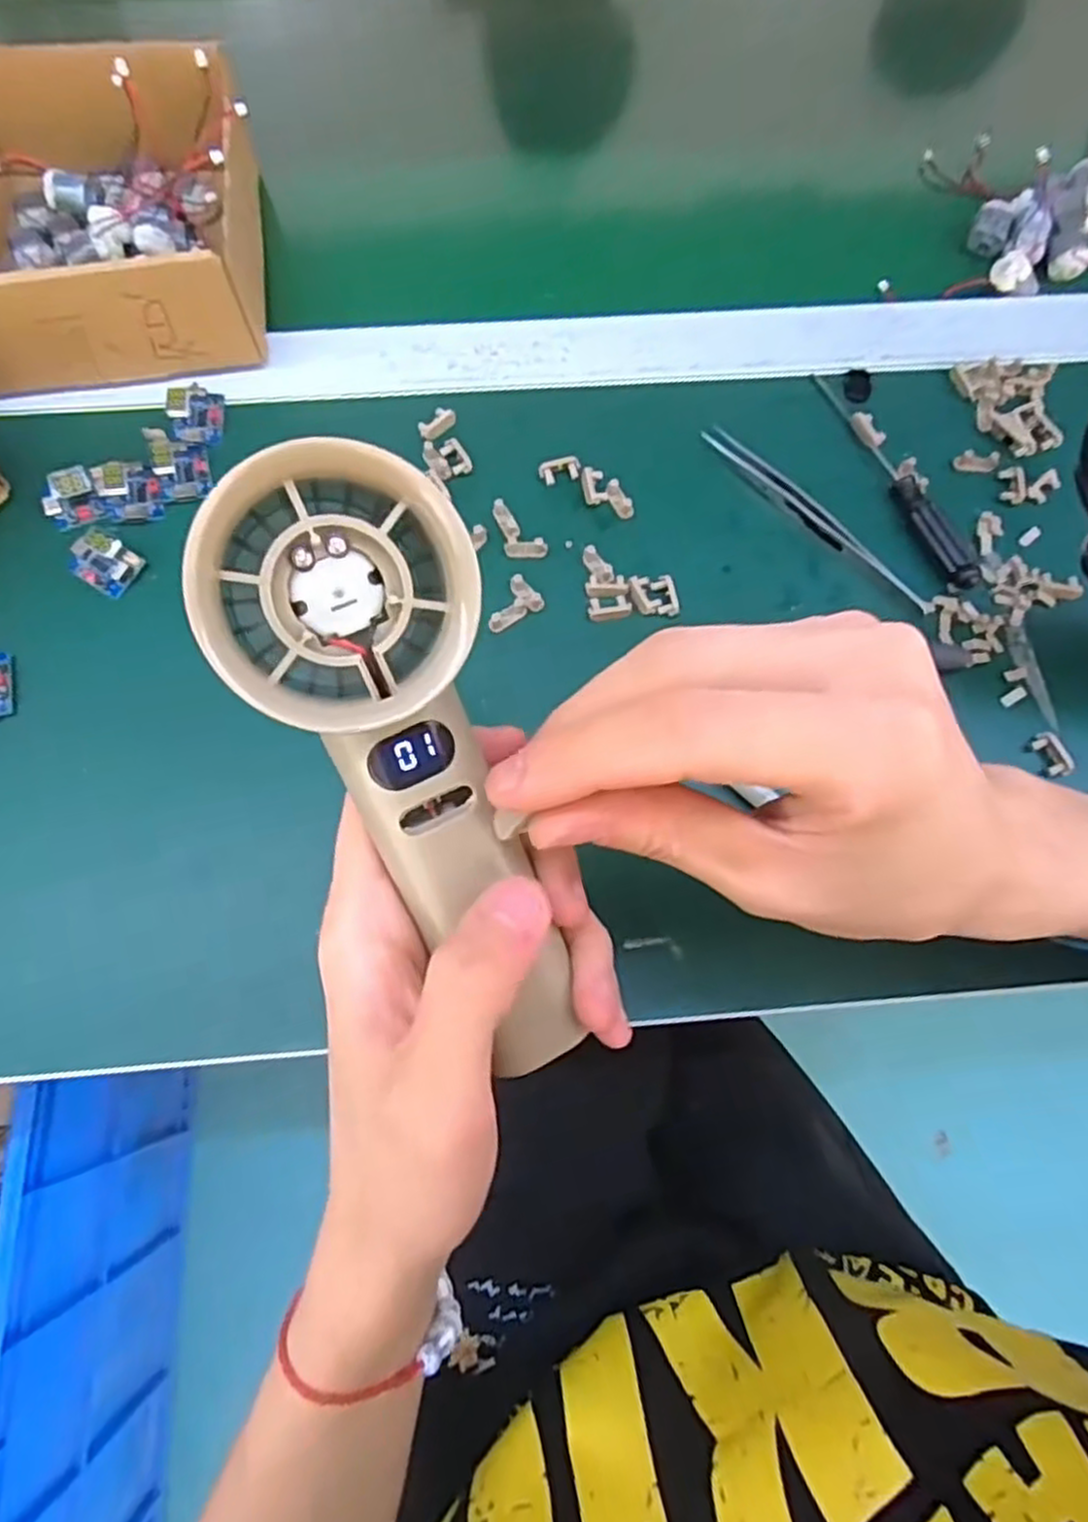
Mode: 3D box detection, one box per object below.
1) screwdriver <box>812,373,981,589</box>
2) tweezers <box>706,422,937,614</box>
[{"bbox_3d":[0.165,-0.136,0.356,0.018,0.010,0.130,-24,75,-9],"label":"screwdriver"},{"bbox_3d":[0.125,-0.113,0.347,0.013,0.009,0.132,-42,78,-13],"label":"tweezers"}]

